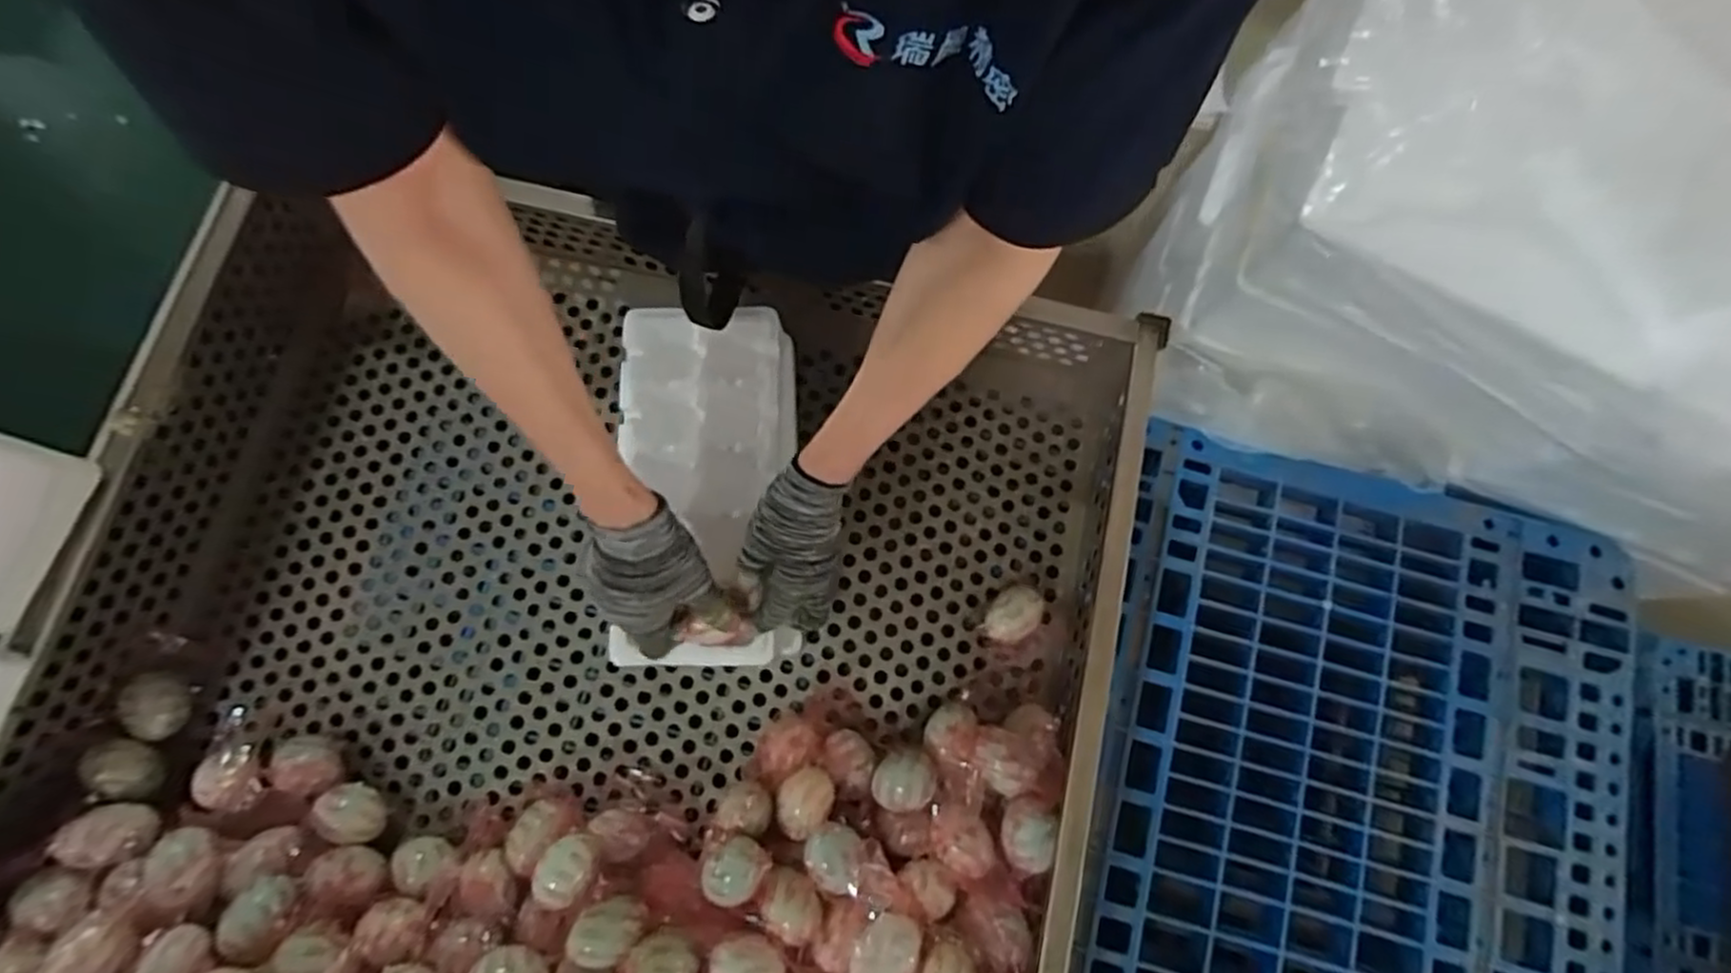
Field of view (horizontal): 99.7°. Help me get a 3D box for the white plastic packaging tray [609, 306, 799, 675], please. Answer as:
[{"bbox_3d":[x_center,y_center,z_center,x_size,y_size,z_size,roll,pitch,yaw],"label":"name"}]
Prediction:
[{"bbox_3d":[-0.133,-0.004,0.617,0.146,0.032,0.303,-3,83,-2],"label":"white plastic packaging tray"}]

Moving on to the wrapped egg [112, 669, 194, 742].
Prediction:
[{"bbox_3d":[-0.625,0.193,0.643,0.053,0.058,0.056,0,77,-1],"label":"wrapped egg"}]

